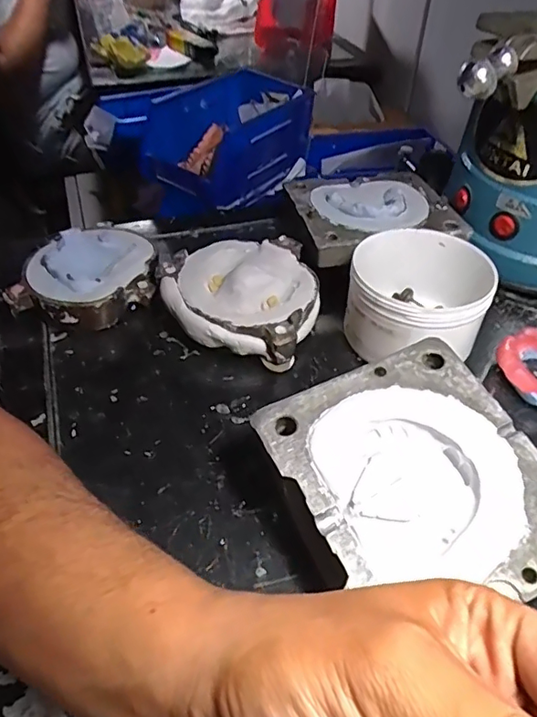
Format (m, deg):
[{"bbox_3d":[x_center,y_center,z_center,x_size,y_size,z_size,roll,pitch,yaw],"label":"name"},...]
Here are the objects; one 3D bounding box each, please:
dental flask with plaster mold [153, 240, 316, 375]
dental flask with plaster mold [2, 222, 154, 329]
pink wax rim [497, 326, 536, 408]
[{"bbox_3d":[-0.021,-0.044,0.388,0.111,0.039,0.098,9,45,8],"label":"dental flask with plaster mold"},{"bbox_3d":[-0.131,-0.062,0.406,0.090,0.035,0.098,5,44,4],"label":"dental flask with plaster mold"},{"bbox_3d":[0.179,0.004,0.356,0.060,0.024,0.048,-32,53,-30],"label":"pink wax rim"}]

